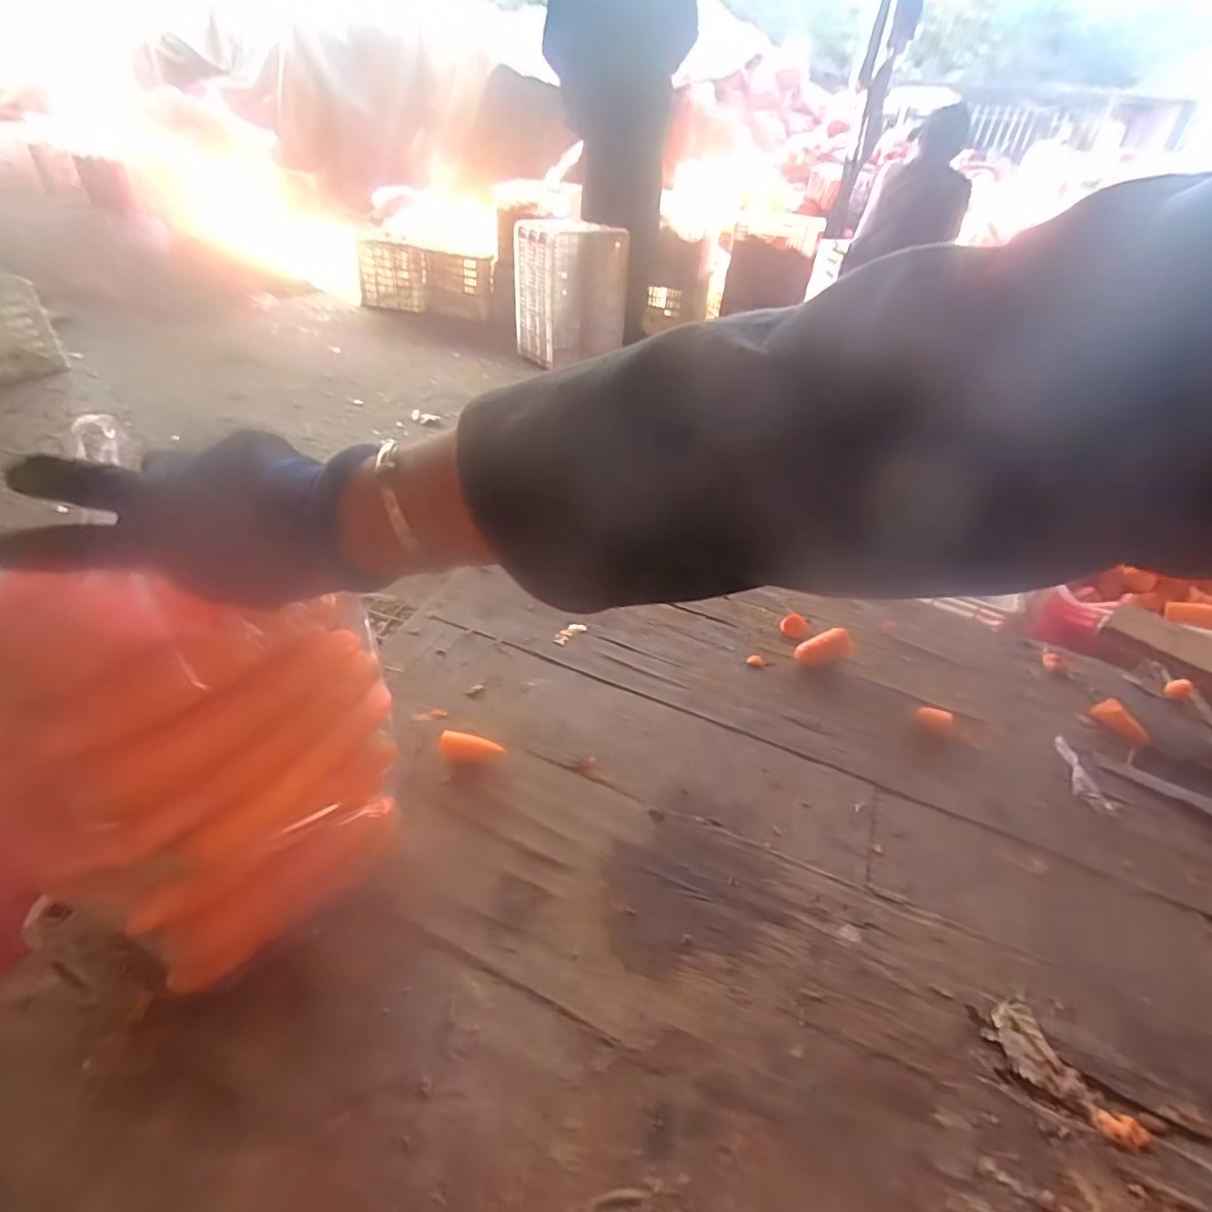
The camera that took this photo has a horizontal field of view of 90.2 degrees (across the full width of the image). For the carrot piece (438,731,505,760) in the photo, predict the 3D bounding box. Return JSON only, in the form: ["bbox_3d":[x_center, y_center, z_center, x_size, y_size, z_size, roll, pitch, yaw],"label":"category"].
[{"bbox_3d":[-0.143,0.151,0.641,0.065,0.024,0.023,7,39,3],"label":"carrot piece"}]

